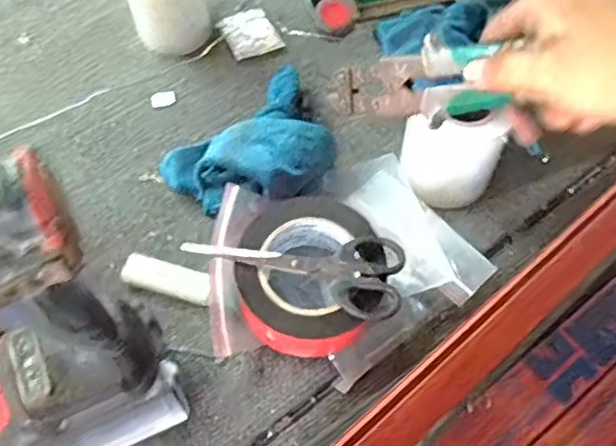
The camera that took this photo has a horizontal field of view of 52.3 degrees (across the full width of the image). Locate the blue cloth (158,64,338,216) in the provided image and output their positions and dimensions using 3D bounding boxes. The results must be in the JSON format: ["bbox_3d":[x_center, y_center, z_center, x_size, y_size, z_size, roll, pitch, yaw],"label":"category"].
[{"bbox_3d":[-0.036,-0.076,0.590,0.179,0.061,0.133,-41,68,-21],"label":"blue cloth"}]

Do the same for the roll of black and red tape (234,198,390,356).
[{"bbox_3d":[0.002,0.042,0.520,0.117,0.056,0.118,0,60,0],"label":"roll of black and red tape"}]

